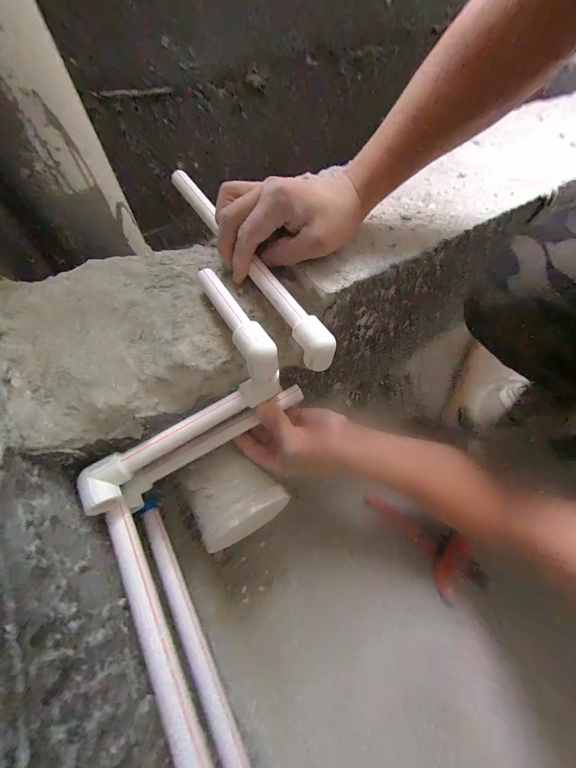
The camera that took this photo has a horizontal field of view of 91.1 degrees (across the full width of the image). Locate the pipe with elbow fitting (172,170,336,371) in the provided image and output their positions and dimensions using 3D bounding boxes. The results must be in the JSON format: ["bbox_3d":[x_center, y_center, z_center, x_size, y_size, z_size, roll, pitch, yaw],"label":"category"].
[{"bbox_3d":[-0.049,-0.137,0.311,0.027,0.031,0.302,-32,72,-17],"label":"pipe with elbow fitting"}]

